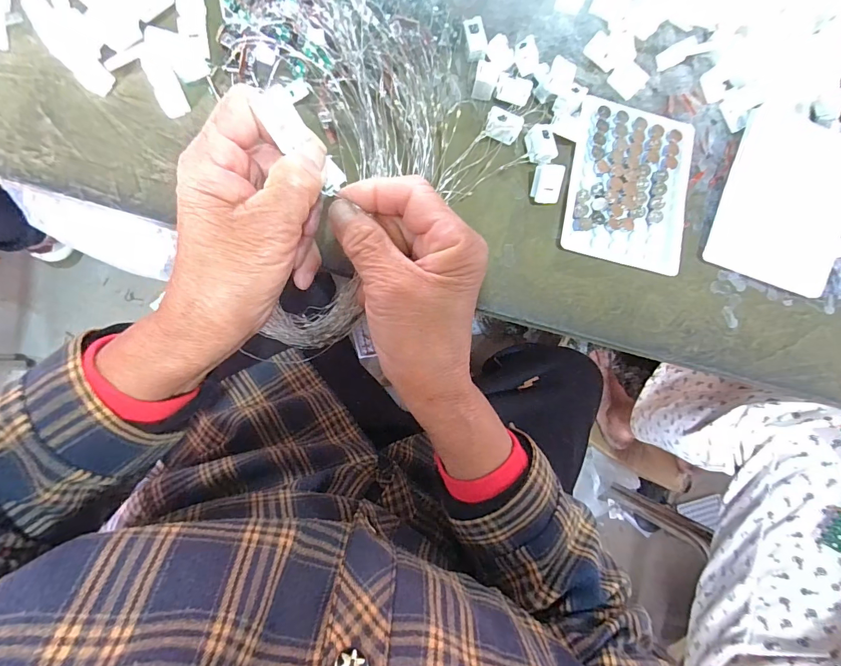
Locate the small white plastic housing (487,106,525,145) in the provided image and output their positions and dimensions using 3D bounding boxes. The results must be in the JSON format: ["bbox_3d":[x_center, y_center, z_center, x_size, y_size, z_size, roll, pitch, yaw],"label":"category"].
[{"bbox_3d":[0.063,-0.156,0.309,0.026,0.011,0.019,15,85,-6],"label":"small white plastic housing"}]

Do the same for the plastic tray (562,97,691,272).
[{"bbox_3d":[0.168,-0.118,0.322,0.098,0.006,0.127,12,86,-6],"label":"plastic tray"}]

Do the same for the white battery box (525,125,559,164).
[{"bbox_3d":[0.092,-0.143,0.313,0.018,0.013,0.027,-16,89,-7],"label":"white battery box"}]

